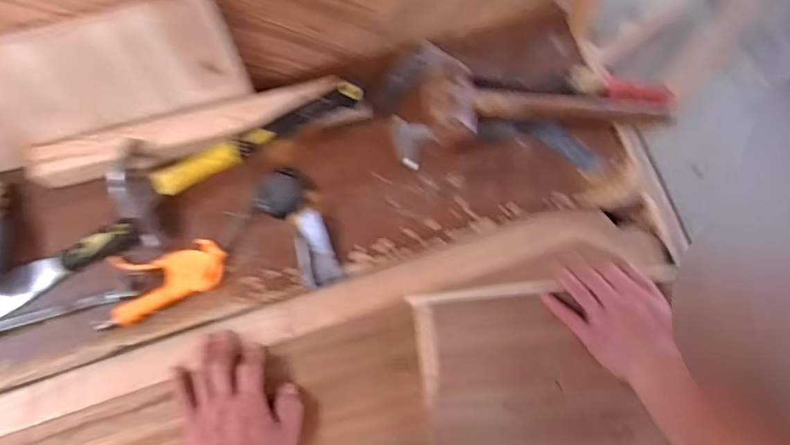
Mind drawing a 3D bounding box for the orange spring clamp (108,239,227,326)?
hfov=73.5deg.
[{"bbox_3d":[-0.277,0.070,0.643,0.136,0.020,0.081,-11,75,-3],"label":"orange spring clamp"}]

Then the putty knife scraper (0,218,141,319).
[{"bbox_3d":[-0.421,0.061,0.660,0.228,0.029,0.047,-27,73,5],"label":"putty knife scraper"}]

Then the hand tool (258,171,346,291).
[{"bbox_3d":[-0.118,0.003,0.666,0.065,0.029,0.154,-32,77,-8],"label":"hand tool"}]

